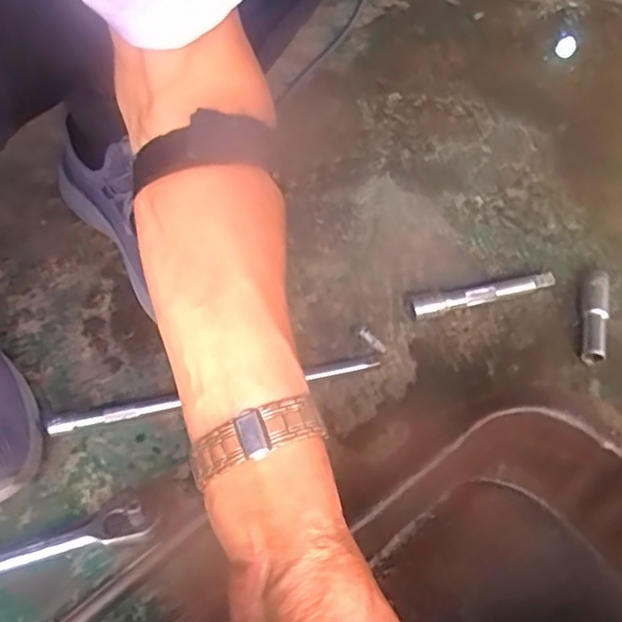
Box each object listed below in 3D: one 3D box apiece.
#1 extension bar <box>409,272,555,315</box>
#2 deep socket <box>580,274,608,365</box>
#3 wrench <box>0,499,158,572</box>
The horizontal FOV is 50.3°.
[{"bbox_3d":[0.145,-0.014,0.559,0.124,0.022,0.021,-13,55,-7],"label":"extension bar"},{"bbox_3d":[0.231,0.005,0.542,0.017,0.024,0.082,10,55,9],"label":"deep socket"},{"bbox_3d":[-0.200,0.161,0.435,0.193,0.029,0.026,-15,55,-8],"label":"wrench"}]

